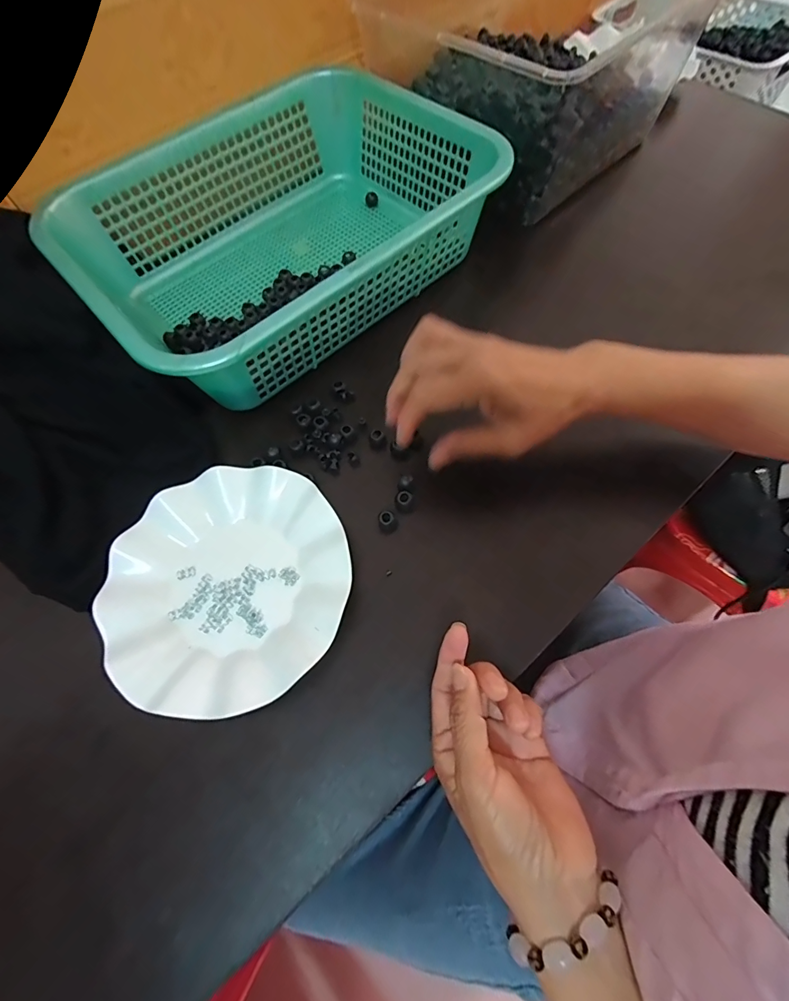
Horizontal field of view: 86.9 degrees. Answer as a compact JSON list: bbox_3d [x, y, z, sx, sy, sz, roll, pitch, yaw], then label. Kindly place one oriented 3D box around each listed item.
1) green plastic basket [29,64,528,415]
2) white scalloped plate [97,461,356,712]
[{"bbox_3d":[-0.109,-0.266,0.425,0.380,0.101,0.287,-41,70,-14],"label":"green plastic basket"},{"bbox_3d":[-0.130,0.061,0.324,0.182,0.023,0.178,-1,69,1],"label":"white scalloped plate"}]

